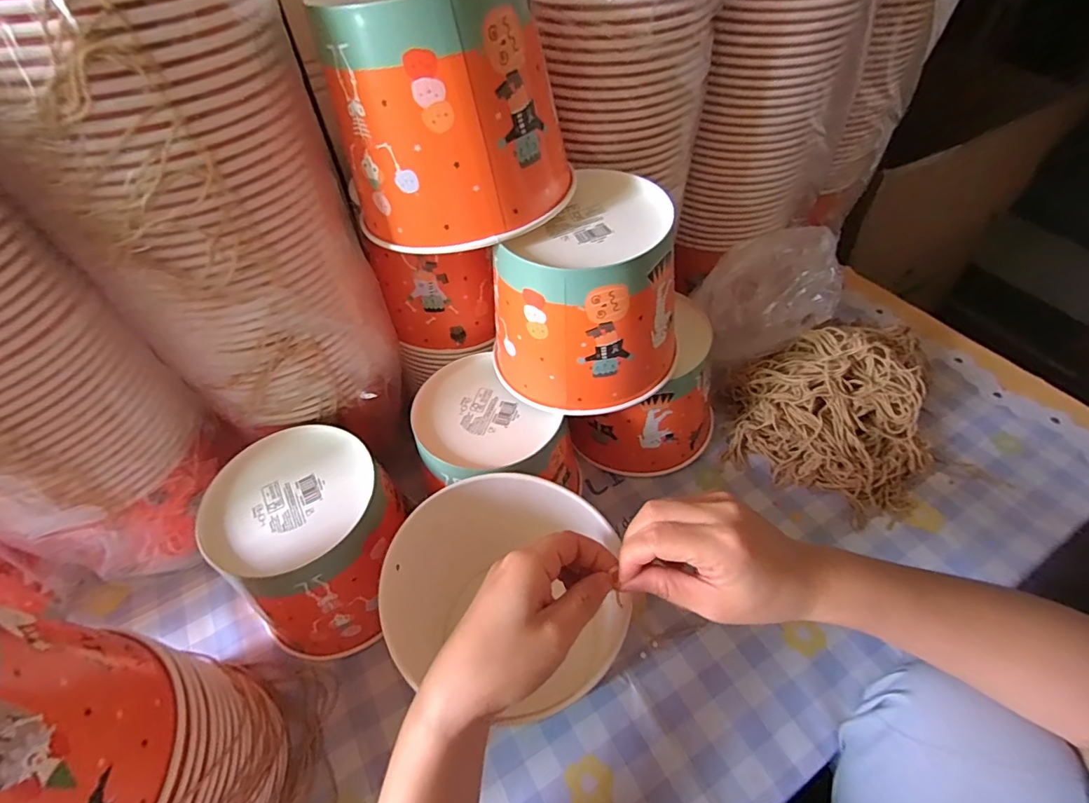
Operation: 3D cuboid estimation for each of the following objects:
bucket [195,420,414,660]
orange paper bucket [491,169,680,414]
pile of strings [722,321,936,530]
[{"bbox_3d":[-0.184,0.114,0.421,0.128,0.114,0.144,-32,57,-21],"label":"bucket"},{"bbox_3d":[0.042,-0.076,0.407,0.126,0.143,0.136,29,58,23],"label":"orange paper bucket"},{"bbox_3d":[0.294,0.014,0.517,0.202,0.101,0.152,29,58,23],"label":"pile of strings"}]

